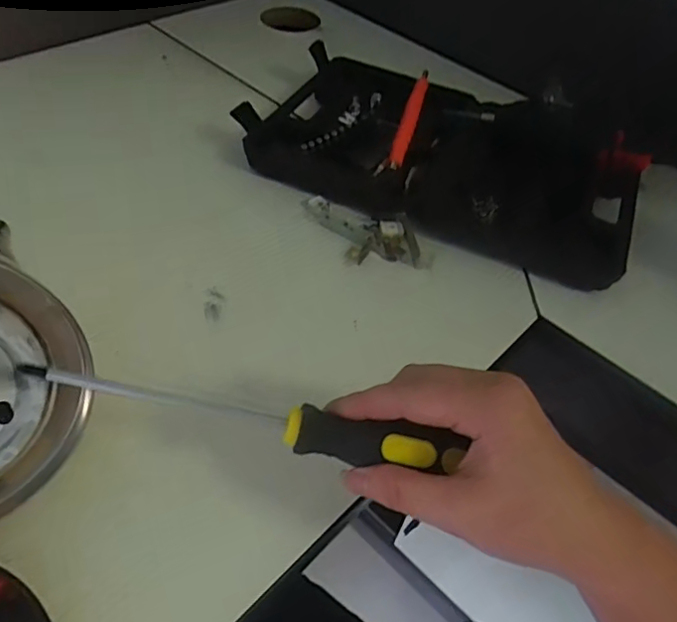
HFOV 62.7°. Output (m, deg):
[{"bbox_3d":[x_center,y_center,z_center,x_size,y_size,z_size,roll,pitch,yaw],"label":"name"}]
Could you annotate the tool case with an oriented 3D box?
[{"bbox_3d":[0.100,-0.155,0.532,0.354,0.042,0.219,21,50,11],"label":"tool case"}]

